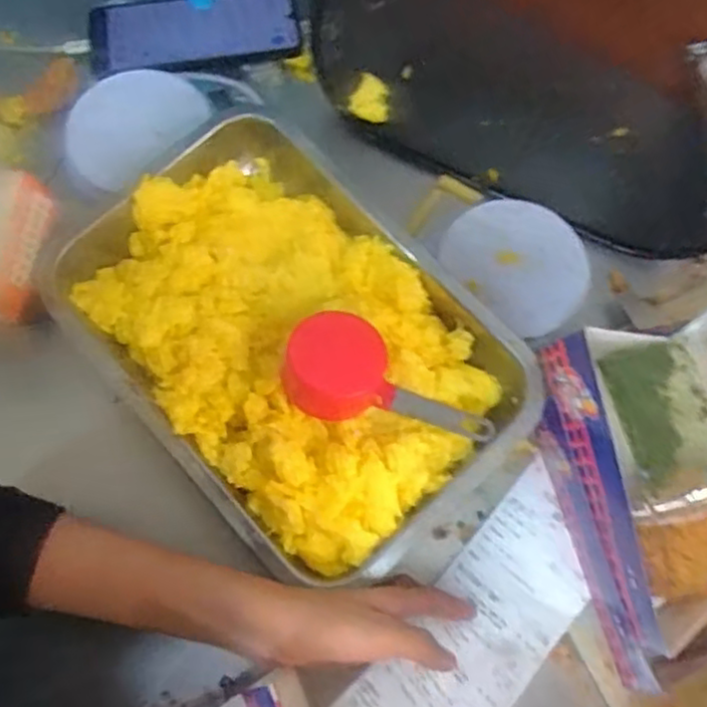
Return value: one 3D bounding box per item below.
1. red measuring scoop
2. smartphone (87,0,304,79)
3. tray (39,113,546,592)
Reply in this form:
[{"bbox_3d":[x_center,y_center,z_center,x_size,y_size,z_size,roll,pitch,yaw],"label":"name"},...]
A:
[{"bbox_3d":[0.018,0.027,0.463,0.136,0.040,0.063,31,73,7],"label":"red measuring scoop"},{"bbox_3d":[-0.132,-0.266,0.602,0.171,0.014,0.077,-9,72,-6],"label":"smartphone"},{"bbox_3d":[-0.042,-0.012,0.493,0.219,0.052,0.310,-42,78,-14],"label":"tray"}]

